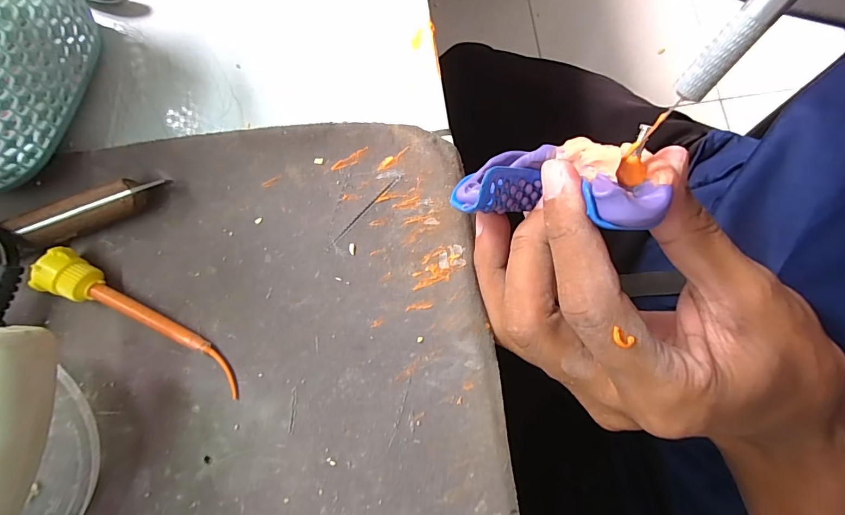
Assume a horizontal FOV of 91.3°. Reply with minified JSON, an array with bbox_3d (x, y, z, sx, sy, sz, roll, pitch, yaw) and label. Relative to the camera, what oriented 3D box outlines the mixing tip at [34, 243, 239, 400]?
[{"bbox_3d":[-0.108,0.025,0.159,0.088,0.016,0.016,31,83,7],"label":"mixing tip"}]

